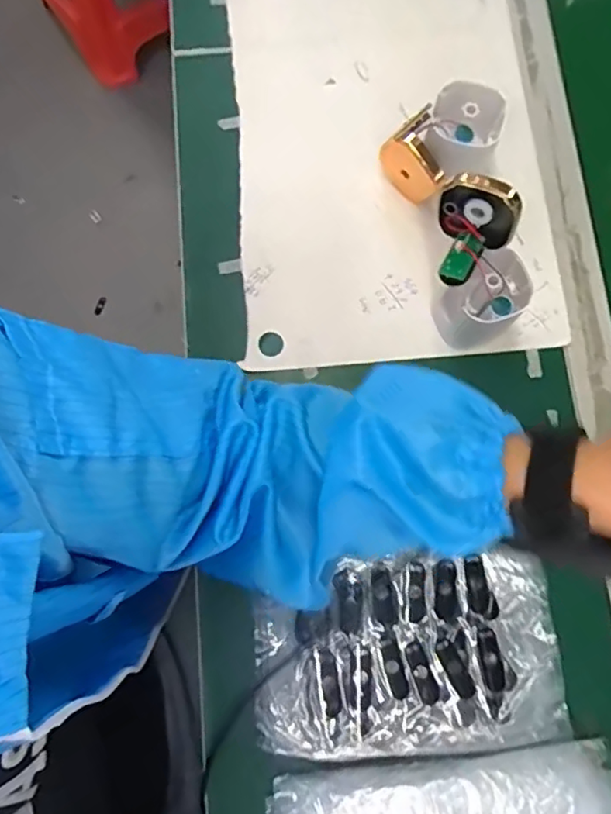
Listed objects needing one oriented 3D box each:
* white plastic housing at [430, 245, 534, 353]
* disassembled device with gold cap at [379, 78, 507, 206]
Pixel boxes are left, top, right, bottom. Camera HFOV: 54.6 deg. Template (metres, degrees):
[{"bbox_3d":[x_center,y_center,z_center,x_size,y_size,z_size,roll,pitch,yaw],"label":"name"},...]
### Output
[{"bbox_3d":[0.131,-0.077,0.439,0.059,0.066,0.051,-37,80,-7],"label":"white plastic housing"},{"bbox_3d":[0.110,-0.201,0.465,0.080,0.067,0.069,-43,81,-8],"label":"disassembled device with gold cap"}]

